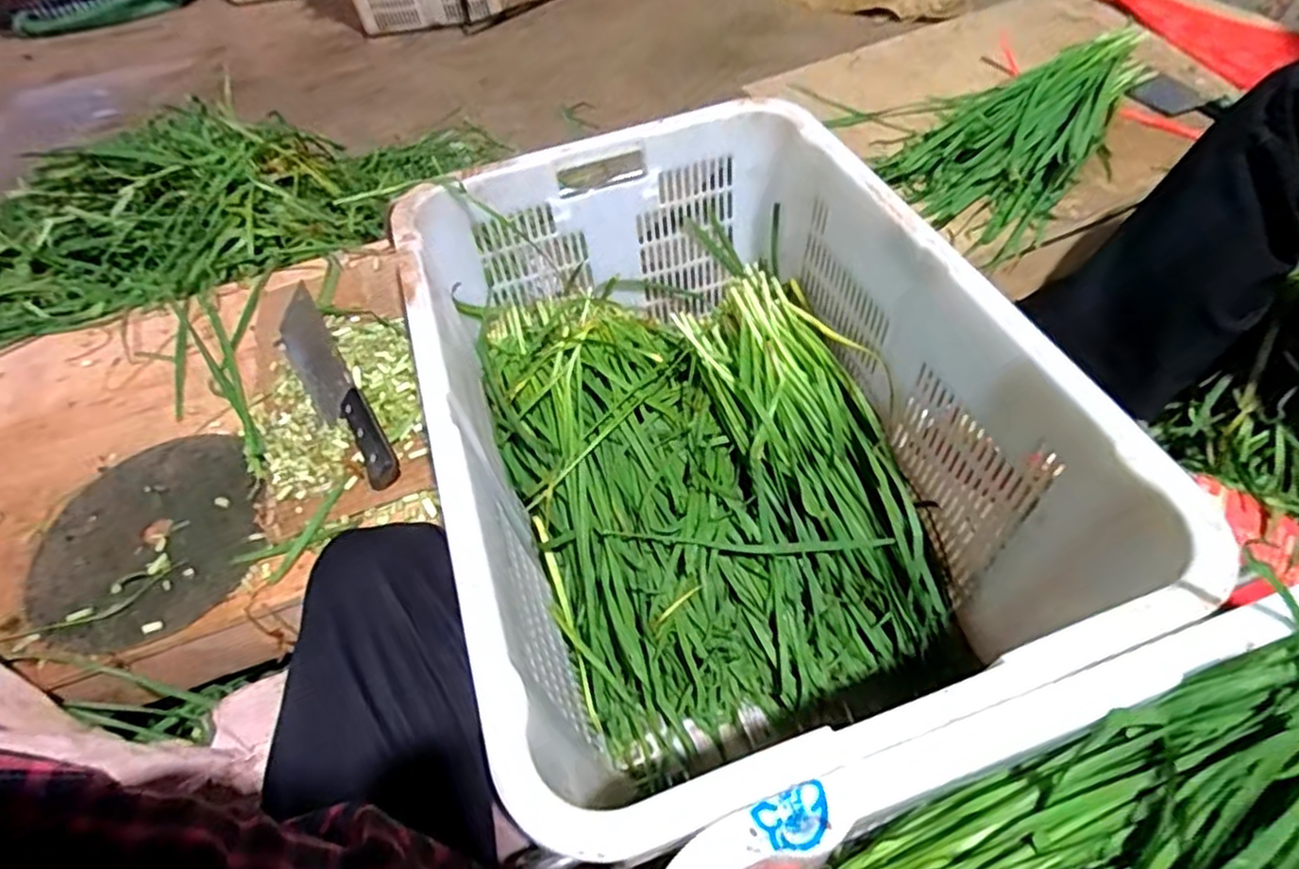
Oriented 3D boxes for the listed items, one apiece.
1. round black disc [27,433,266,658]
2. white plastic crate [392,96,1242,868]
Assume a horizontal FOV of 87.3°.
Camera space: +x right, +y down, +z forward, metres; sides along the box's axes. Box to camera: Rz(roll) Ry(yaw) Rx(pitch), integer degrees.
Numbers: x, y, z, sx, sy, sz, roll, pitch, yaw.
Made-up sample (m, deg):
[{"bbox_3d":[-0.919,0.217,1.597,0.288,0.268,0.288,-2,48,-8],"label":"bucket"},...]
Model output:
[{"bbox_3d":[-0.440,0.090,0.601,0.186,0.010,0.202,-3,52,4],"label":"round black disc"},{"bbox_3d":[0.058,0.013,0.688,0.463,0.326,0.655,-18,53,-8],"label":"white plastic crate"}]

